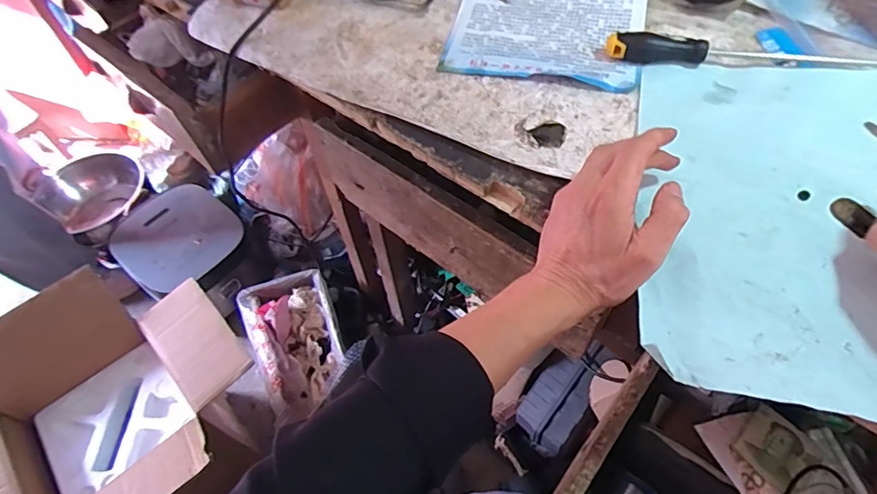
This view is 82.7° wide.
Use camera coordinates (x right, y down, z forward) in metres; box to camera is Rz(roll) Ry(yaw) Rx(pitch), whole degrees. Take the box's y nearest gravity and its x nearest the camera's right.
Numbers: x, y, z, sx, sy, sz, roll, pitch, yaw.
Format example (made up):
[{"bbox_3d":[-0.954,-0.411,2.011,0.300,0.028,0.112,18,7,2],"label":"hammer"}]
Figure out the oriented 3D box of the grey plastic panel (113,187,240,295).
[{"bbox_3d":[-0.612,-0.027,1.166,0.255,0.048,0.252,44,70,12],"label":"grey plastic panel"}]

